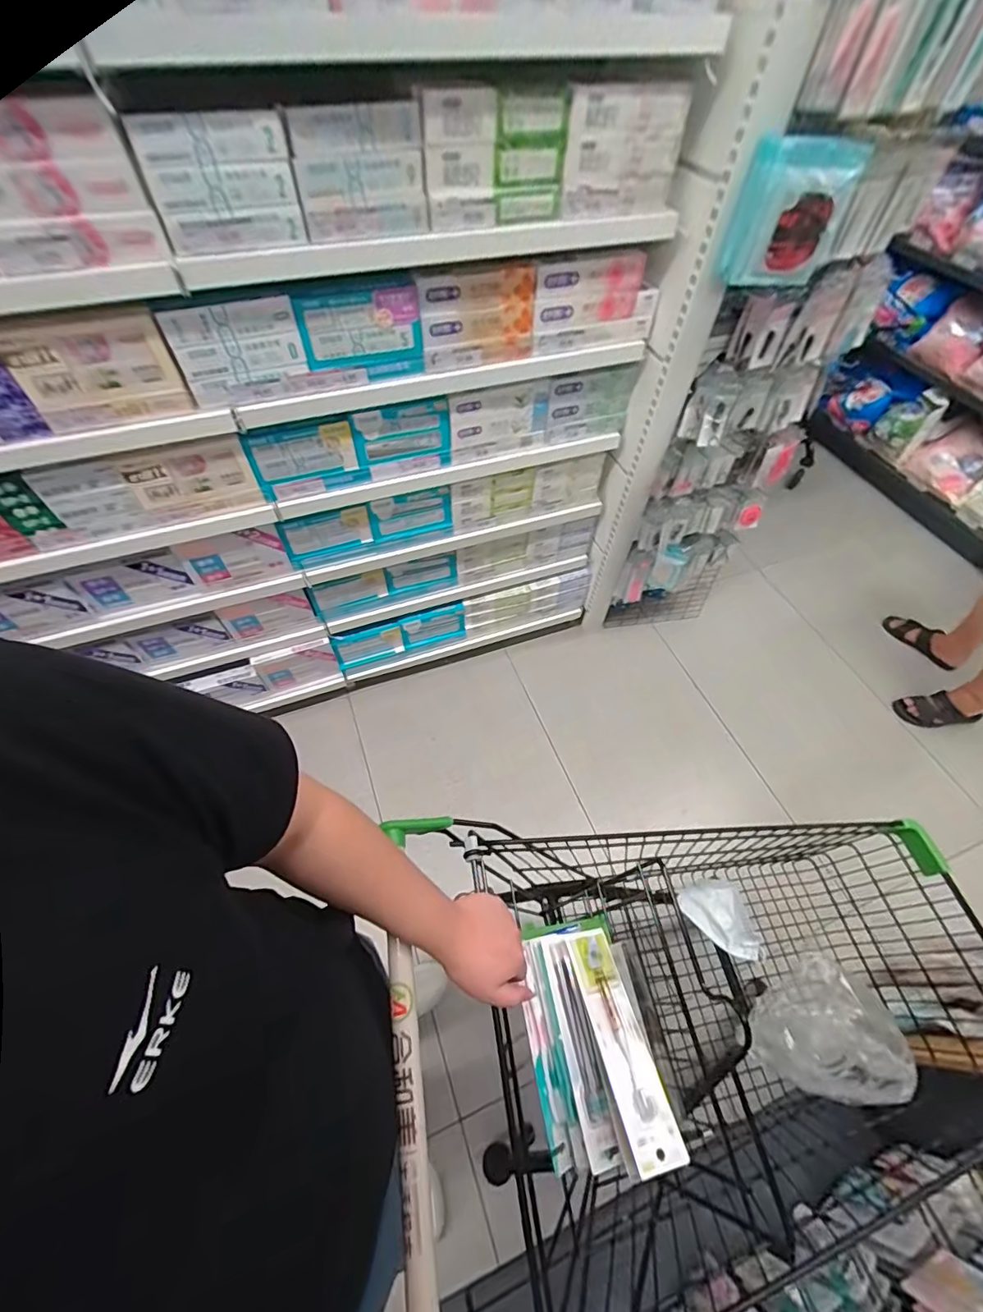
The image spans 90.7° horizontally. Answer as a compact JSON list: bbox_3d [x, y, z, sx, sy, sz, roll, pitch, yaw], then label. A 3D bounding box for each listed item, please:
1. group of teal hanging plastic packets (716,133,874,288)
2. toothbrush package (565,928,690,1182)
[{"bbox_3d":[0.524,-0.776,0.856,0.166,0.191,0.089,-11,57,-9],"label":"group of teal hanging plastic packets"},{"bbox_3d":[0.156,0.464,0.592,0.056,0.021,0.230,-20,49,1],"label":"toothbrush package"}]

